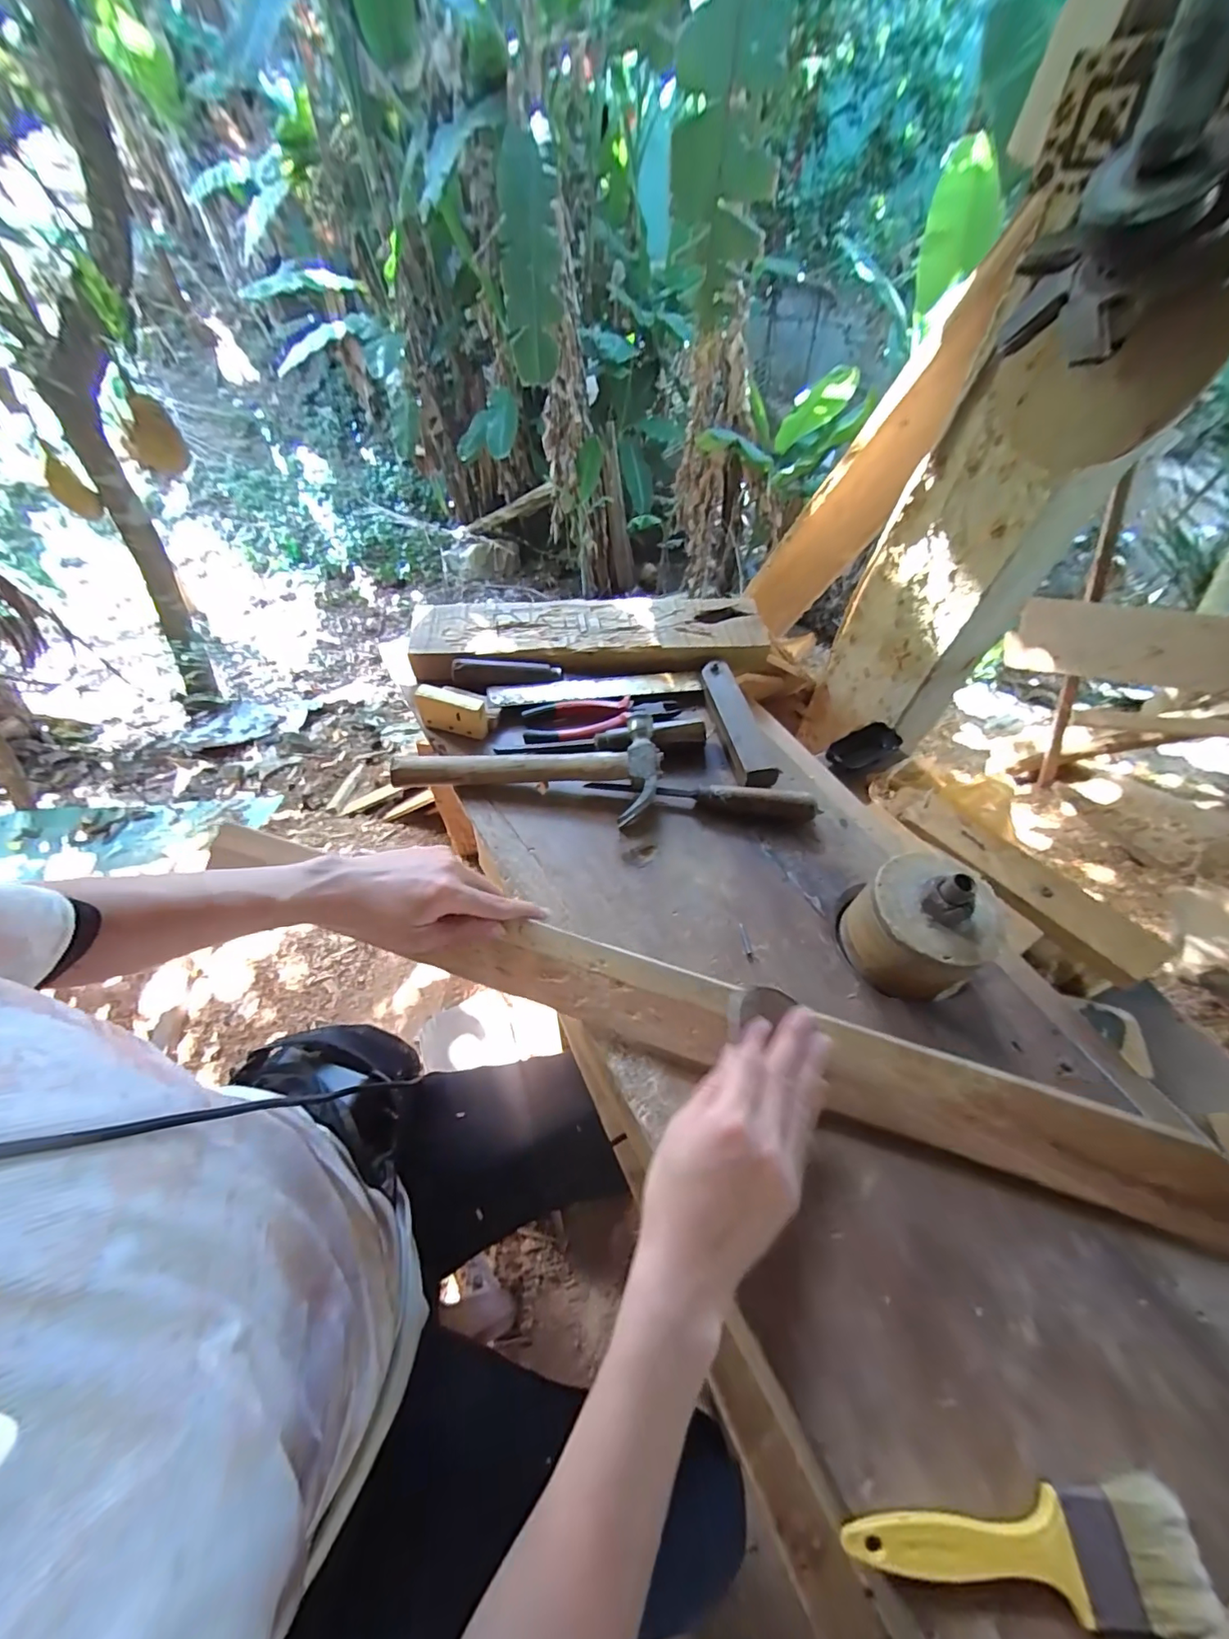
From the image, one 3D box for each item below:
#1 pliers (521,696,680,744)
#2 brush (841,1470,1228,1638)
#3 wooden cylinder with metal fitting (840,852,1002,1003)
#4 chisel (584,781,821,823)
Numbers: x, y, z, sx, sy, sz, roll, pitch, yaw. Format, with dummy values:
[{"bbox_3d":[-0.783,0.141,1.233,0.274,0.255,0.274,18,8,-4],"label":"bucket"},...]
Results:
[{"bbox_3d":[-0.015,-0.123,0.626,0.183,0.015,0.062,-8,56,-9],"label":"pliers"},{"bbox_3d":[0.212,0.379,0.273,0.179,0.011,0.047,0,56,-3],"label":"brush"},{"bbox_3d":[0.251,0.089,0.443,0.092,0.097,0.105,-22,59,-17],"label":"wooden cylinder with metal fitting"},{"bbox_3d":[0.094,-0.022,0.561,0.237,0.025,0.028,6,55,1],"label":"chisel"}]

